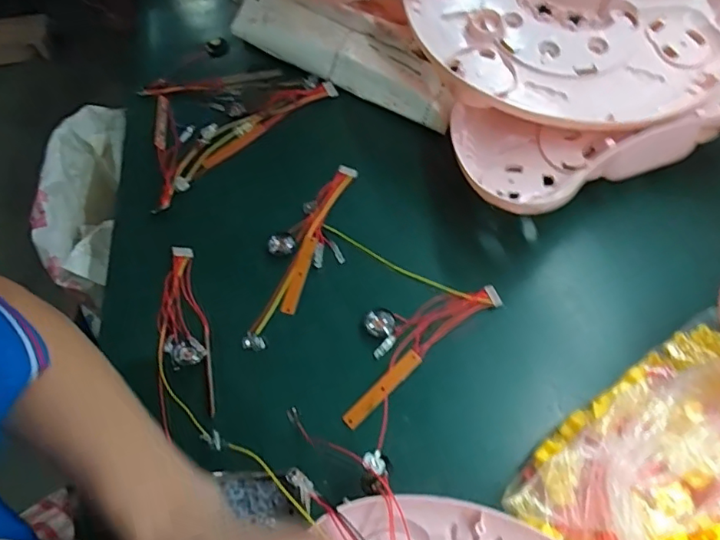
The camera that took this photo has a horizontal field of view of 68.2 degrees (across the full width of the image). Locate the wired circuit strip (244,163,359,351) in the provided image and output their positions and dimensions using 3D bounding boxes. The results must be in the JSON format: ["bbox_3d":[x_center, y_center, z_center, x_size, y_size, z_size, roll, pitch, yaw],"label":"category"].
[{"bbox_3d":[-0.052,-0.019,0.508,0.062,0.013,0.211,26,64,17],"label":"wired circuit strip"}]

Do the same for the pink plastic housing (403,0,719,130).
[{"bbox_3d":[0.199,-0.238,0.529,0.330,0.052,0.219,18,76,5],"label":"pink plastic housing"}]

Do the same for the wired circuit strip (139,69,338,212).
[{"bbox_3d":[-0.167,-0.186,0.614,0.225,0.019,0.170,-37,64,-17],"label":"wired circuit strip"}]

